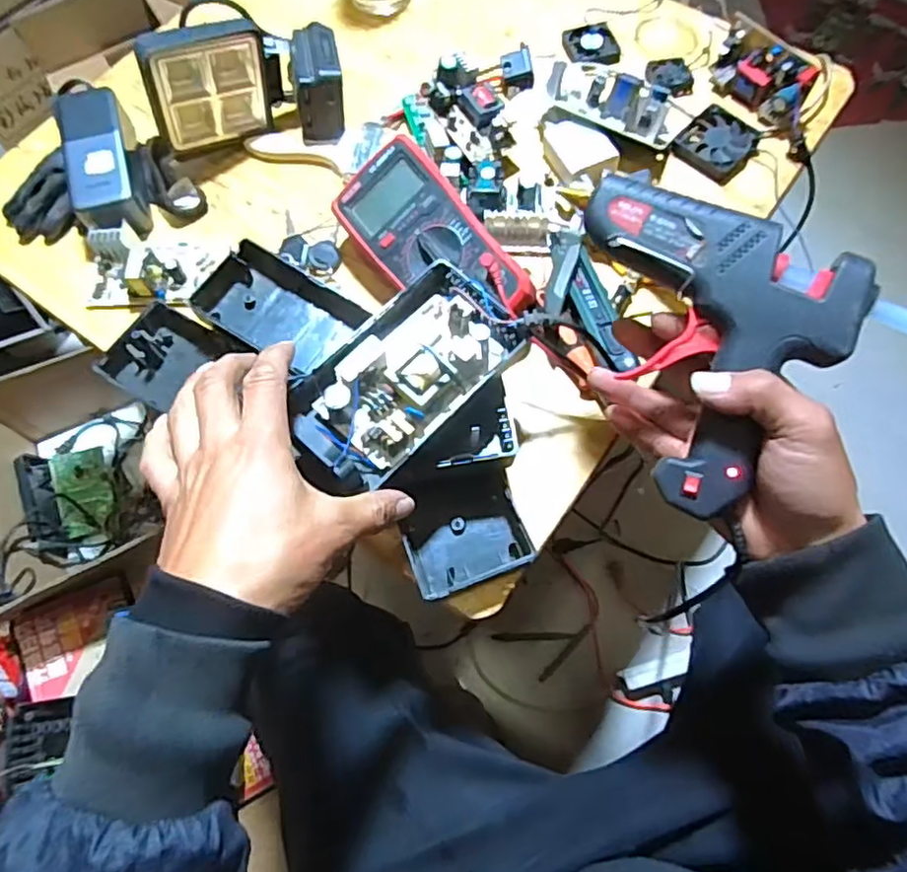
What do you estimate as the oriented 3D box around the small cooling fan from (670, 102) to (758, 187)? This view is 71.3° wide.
[{"bbox_3d":[0.249,-0.276,0.599,0.062,0.018,0.068,38,74,16],"label":"small cooling fan"}]

